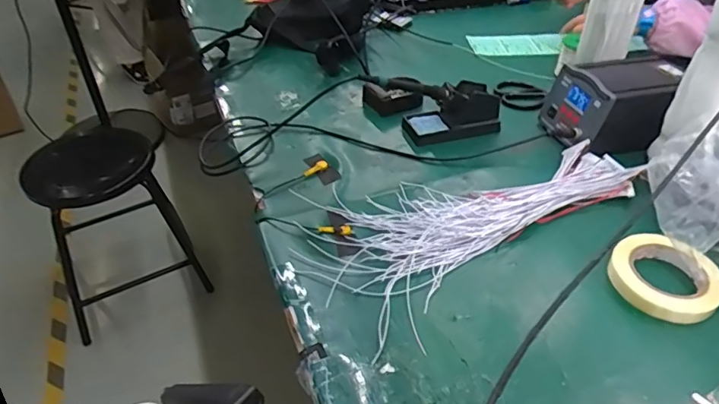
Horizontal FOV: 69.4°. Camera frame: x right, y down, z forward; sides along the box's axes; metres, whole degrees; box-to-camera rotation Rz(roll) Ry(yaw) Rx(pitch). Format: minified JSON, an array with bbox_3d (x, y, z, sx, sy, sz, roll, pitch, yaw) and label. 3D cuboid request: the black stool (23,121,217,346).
[{"bbox_3d":[-0.663,0.044,1.428,0.345,0.467,0.363,-20,44,-21],"label":"black stool"}]

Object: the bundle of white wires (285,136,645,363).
[{"bbox_3d":[0.157,0.015,0.689,0.464,0.033,0.208,-20,44,-21],"label":"bundle of white wires"}]

